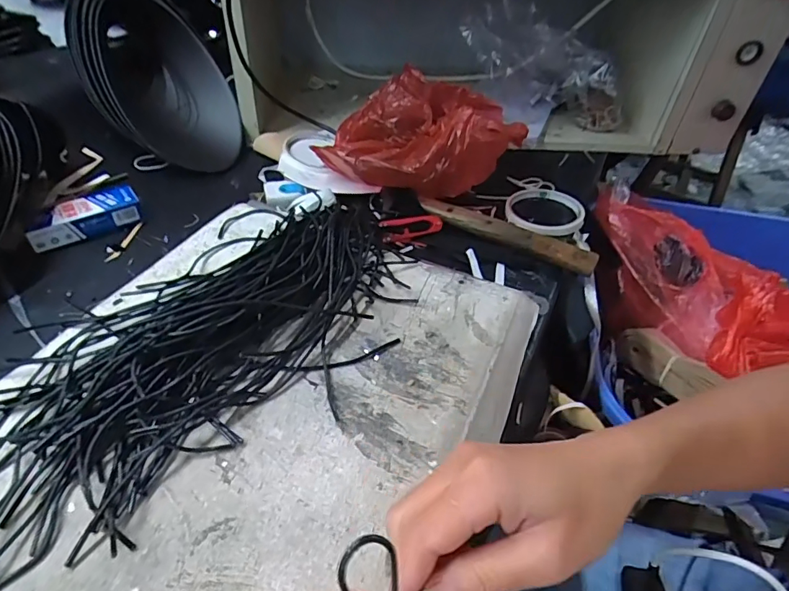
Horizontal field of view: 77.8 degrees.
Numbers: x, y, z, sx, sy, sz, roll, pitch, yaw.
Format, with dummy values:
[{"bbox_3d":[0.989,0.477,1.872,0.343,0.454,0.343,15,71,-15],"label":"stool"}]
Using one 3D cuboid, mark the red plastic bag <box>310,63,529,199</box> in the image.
[{"bbox_3d":[0.031,-0.187,0.559,0.218,0.081,0.193,12,43,8],"label":"red plastic bag"}]

